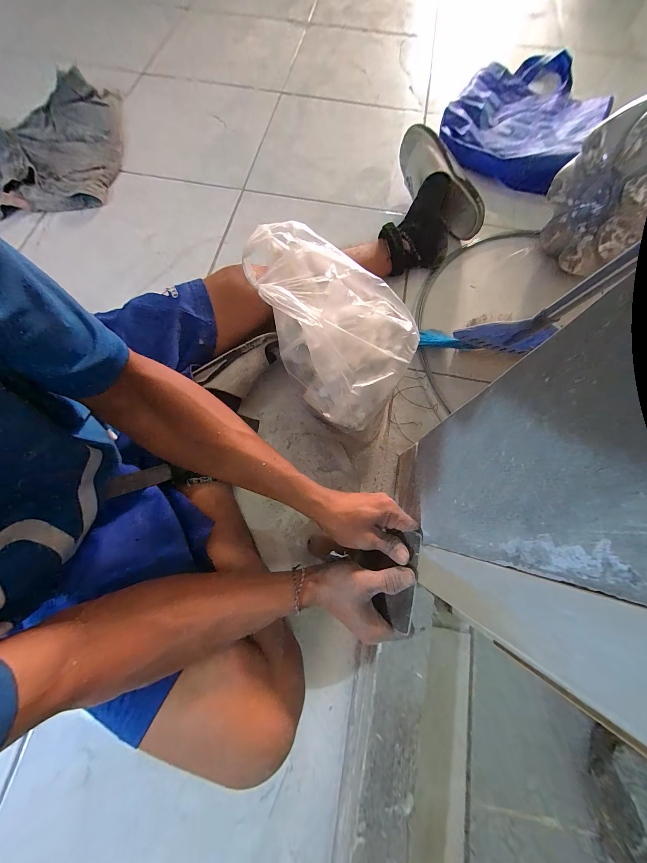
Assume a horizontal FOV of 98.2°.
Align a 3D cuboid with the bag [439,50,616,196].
[{"bbox_3d":[0.543,-0.854,0.730,0.349,0.058,0.582,32,75,9],"label":"bag"}]

